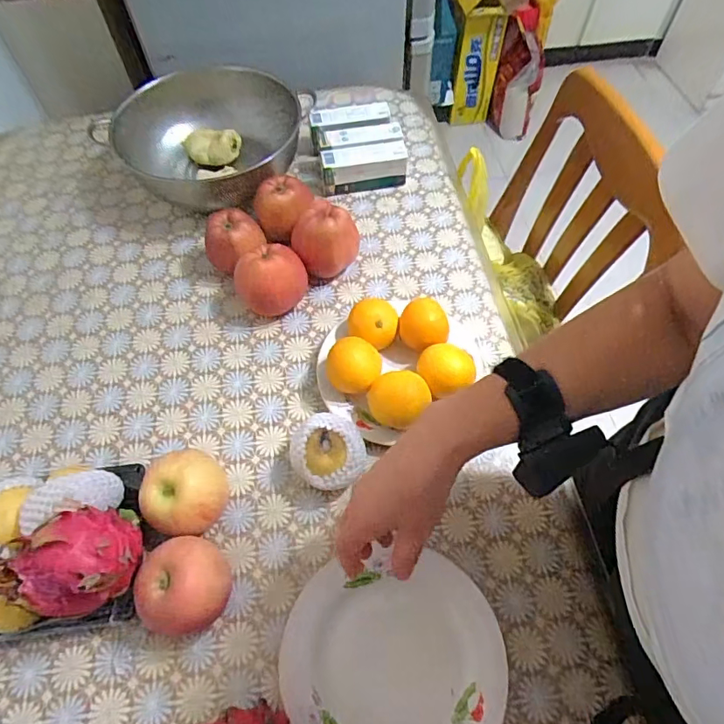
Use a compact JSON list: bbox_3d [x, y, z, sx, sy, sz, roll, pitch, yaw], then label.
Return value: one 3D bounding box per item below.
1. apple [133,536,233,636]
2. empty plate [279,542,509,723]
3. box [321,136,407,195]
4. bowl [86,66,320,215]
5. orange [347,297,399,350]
[{"bbox_3d":[-0.167,0.216,0.480,0.082,0.072,0.078,0,60,1],"label":"apple"},{"bbox_3d":[0.030,0.278,0.465,0.199,0.022,0.188,0,60,1],"label":"empty plate"},{"bbox_3d":[0.004,-0.303,0.781,0.128,0.062,0.041,-10,60,-5],"label":"box"},{"bbox_3d":[-0.221,-0.333,0.781,0.286,0.117,0.286,0,60,1],"label":"bowl"},{"bbox_3d":[0.013,-0.045,0.630,0.062,0.072,0.056,3,60,3],"label":"orange"}]

